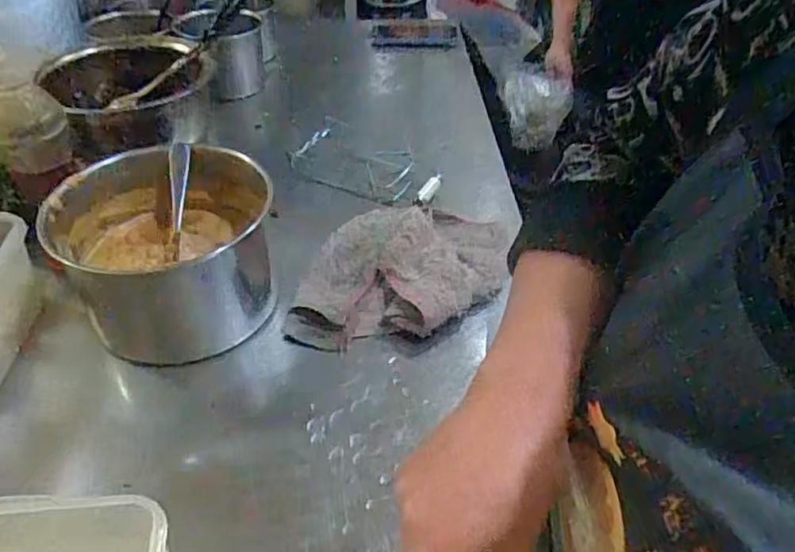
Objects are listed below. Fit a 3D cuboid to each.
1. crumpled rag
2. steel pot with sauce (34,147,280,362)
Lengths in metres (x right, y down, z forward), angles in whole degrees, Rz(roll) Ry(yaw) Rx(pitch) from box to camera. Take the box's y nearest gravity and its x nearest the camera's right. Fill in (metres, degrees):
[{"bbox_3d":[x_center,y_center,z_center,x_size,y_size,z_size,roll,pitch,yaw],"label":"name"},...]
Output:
[{"bbox_3d":[0.008,-0.011,0.636,0.243,0.051,0.174,-5,41,-8],"label":"crumpled rag"},{"bbox_3d":[-0.223,-0.027,0.597,0.197,0.117,0.187,1,41,-1],"label":"steel pot with sauce"}]

